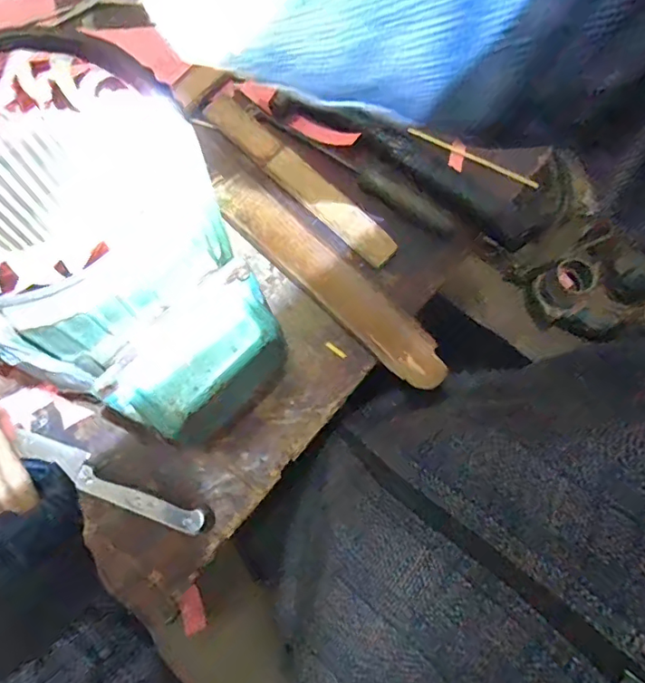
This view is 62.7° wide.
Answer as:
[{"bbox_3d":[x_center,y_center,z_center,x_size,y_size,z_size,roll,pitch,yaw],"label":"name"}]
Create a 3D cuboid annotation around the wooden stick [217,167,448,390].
[{"bbox_3d":[0.006,-0.061,0.501,0.275,0.016,0.049,44,77,11],"label":"wooden stick"}]

